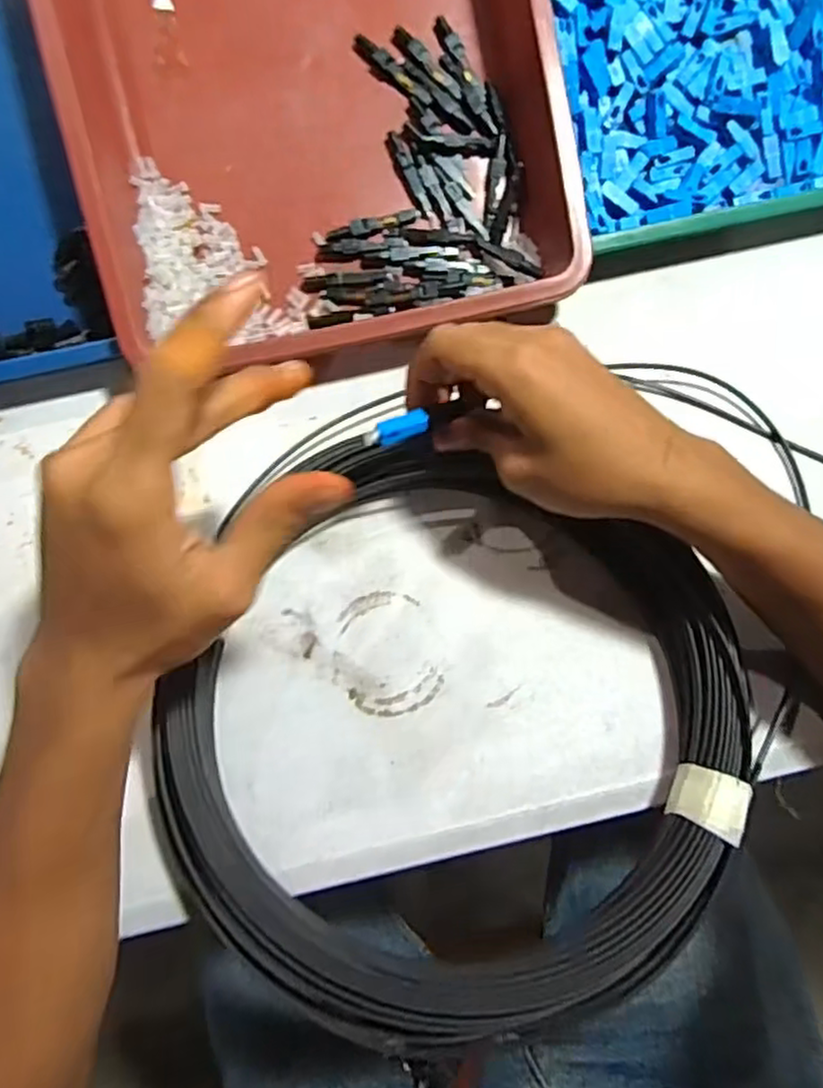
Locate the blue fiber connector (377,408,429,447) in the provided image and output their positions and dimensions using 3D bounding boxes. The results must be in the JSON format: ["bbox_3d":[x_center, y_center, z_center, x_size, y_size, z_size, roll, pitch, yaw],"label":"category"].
[{"bbox_3d":[-0.004,-0.055,0.322,0.027,0.005,0.010,-23,73,-19],"label":"blue fiber connector"}]

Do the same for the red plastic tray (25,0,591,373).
[{"bbox_3d":[-0.068,-0.311,0.390,0.264,0.069,0.378,-13,95,-3],"label":"red plastic tray"}]

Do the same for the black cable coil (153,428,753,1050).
[{"bbox_3d":[0.012,0.082,0.326,0.271,0.040,0.259,0,73,1],"label":"black cable coil"}]

